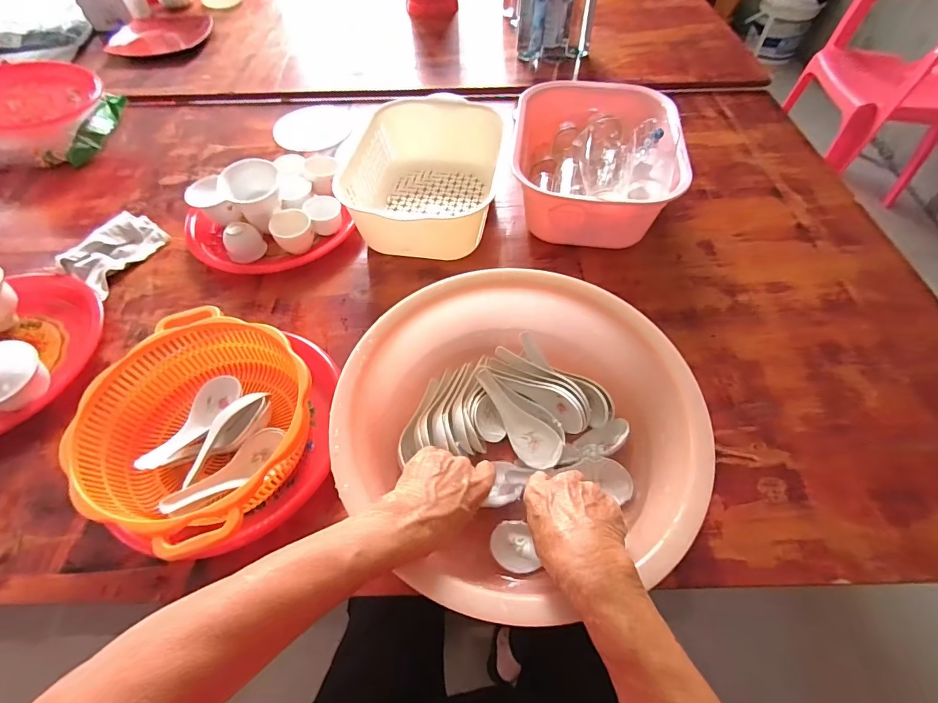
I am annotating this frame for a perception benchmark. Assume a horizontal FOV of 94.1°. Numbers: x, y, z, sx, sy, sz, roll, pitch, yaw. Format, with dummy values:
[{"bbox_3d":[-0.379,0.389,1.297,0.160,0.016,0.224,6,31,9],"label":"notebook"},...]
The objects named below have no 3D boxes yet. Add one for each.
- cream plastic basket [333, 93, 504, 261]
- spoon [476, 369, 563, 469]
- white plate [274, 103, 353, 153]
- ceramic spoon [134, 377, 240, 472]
[{"bbox_3d":[-0.059,-0.263,0.660,0.208,0.090,0.260,8,58,6],"label":"cream plastic basket"},{"bbox_3d":[0.057,0.069,0.467,0.047,0.033,0.118,-23,60,-13],"label":"spoon"},{"bbox_3d":[-0.289,-0.413,0.812,0.130,0.020,0.141,-3,58,-1],"label":"white plate"},{"bbox_3d":[-0.289,0.076,0.459,0.036,0.027,0.117,12,42,8],"label":"ceramic spoon"}]

